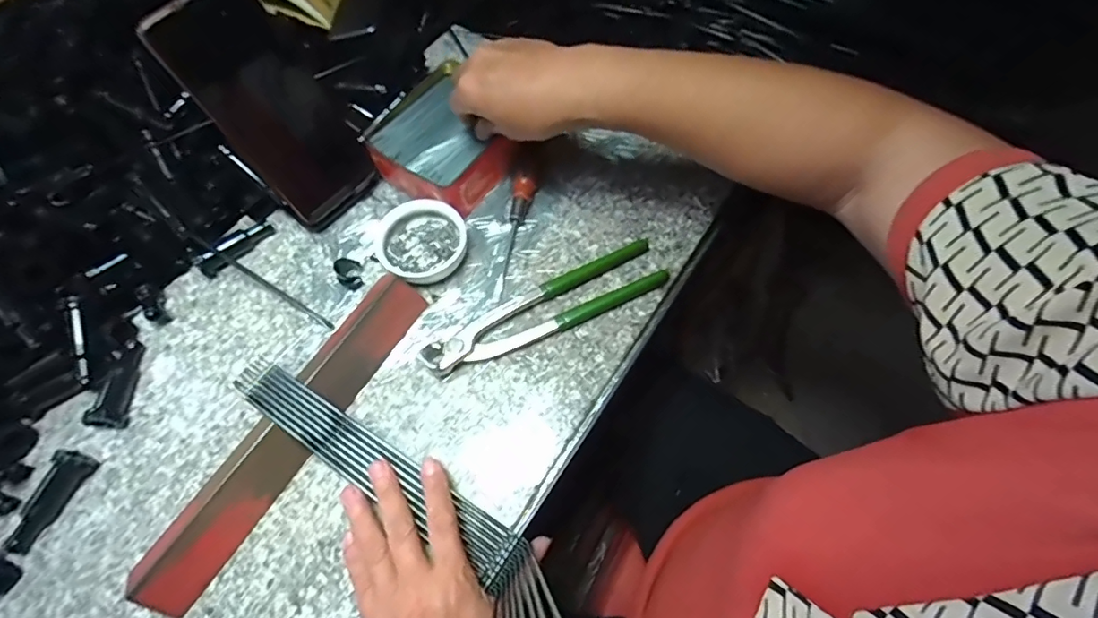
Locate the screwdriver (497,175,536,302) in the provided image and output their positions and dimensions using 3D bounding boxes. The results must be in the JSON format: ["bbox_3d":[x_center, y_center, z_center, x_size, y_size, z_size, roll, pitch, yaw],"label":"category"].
[{"bbox_3d":[-0.032,-0.066,0.438,0.017,0.018,0.116,12,66,8],"label":"screwdriver"}]

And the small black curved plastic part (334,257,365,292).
[{"bbox_3d":[-0.162,-0.029,0.426,0.017,0.023,0.018,-25,66,-9],"label":"small black curved plastic part"}]

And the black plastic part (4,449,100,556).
[{"bbox_3d":[-0.340,0.132,0.357,0.020,0.022,0.068,18,67,11],"label":"black plastic part"}]

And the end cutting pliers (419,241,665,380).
[{"bbox_3d":[-0.003,-0.002,0.408,0.198,0.017,0.047,-26,67,-9],"label":"end cutting pliers"}]

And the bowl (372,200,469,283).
[{"bbox_3d":[-0.105,-0.055,0.433,0.072,0.025,0.068,-1,65,2],"label":"bowl"}]

